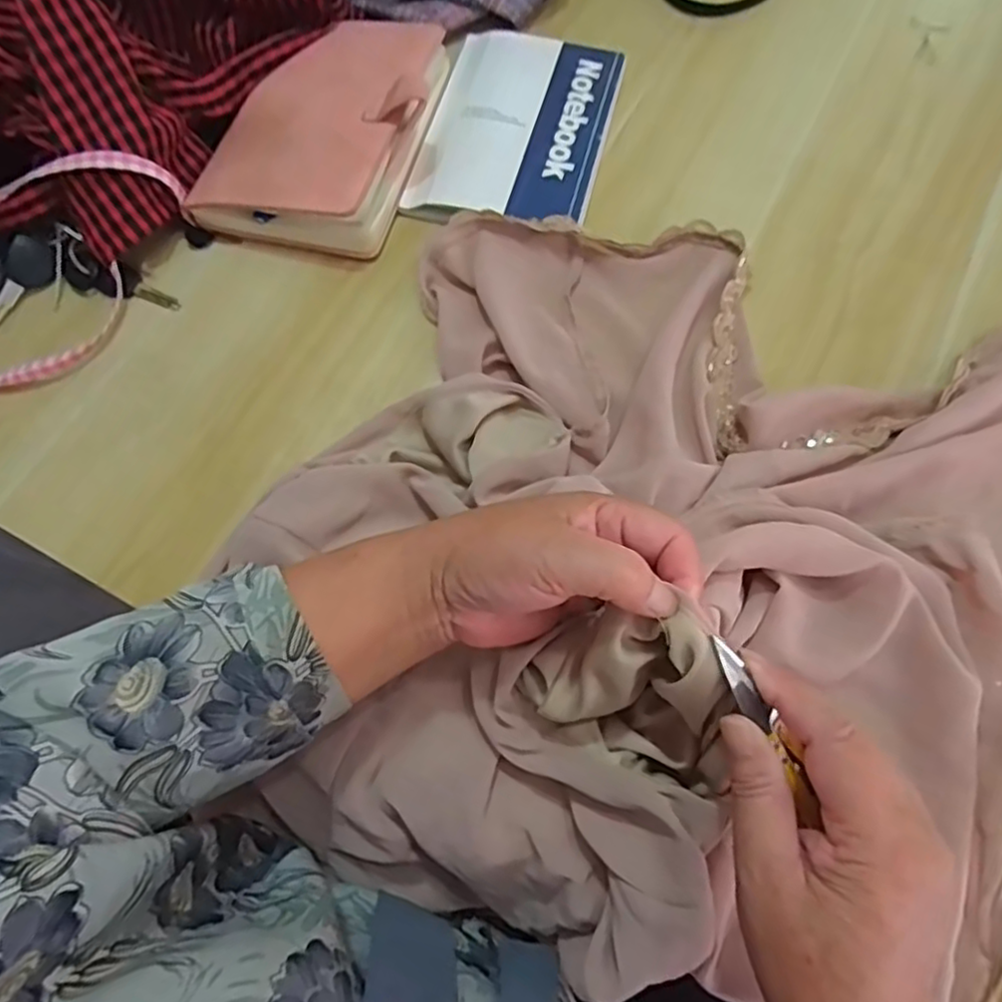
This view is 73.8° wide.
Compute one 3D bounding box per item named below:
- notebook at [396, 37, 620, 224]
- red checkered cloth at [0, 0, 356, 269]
[{"bbox_3d":[0.012,-0.290,0.522,0.136,0.018,0.200,12,68,7],"label":"notebook"},{"bbox_3d":[-0.283,-0.328,0.482,0.178,0.154,0.297,28,71,13],"label":"red checkered cloth"}]

